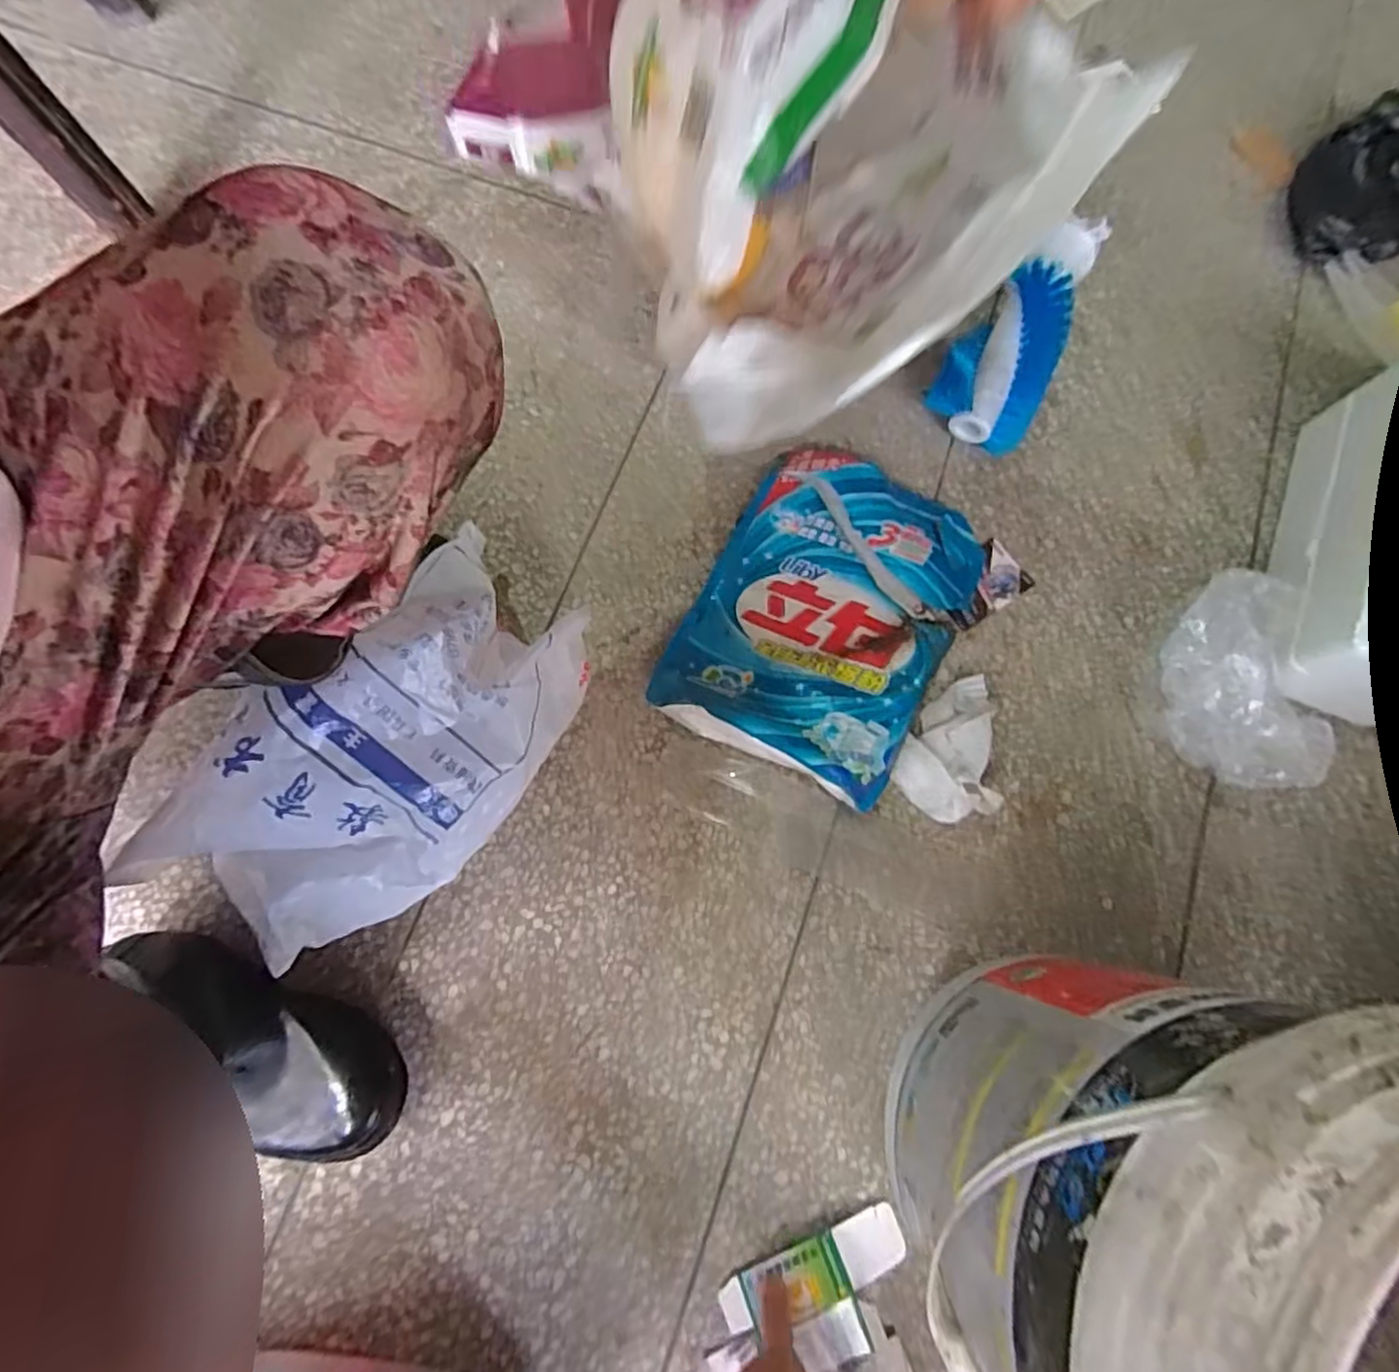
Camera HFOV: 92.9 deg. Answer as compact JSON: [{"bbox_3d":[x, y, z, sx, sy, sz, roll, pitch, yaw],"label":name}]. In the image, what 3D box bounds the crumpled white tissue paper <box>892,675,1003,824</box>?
[{"bbox_3d":[0.205,0.050,0.555,0.075,0.033,0.120,5,73,-4],"label":"crumpled white tissue paper"}]

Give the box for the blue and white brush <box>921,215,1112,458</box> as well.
[{"bbox_3d":[0.297,-0.323,0.610,0.096,0.049,0.201,29,102,4],"label":"blue and white brush"}]

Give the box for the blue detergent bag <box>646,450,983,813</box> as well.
[{"bbox_3d":[0.112,-0.066,0.575,0.214,0.053,0.283,28,73,3],"label":"blue detergent bag"}]

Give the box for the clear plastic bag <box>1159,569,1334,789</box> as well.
[{"bbox_3d":[0.432,-0.003,0.539,0.094,0.099,0.166,-2,74,-6],"label":"clear plastic bag"}]

